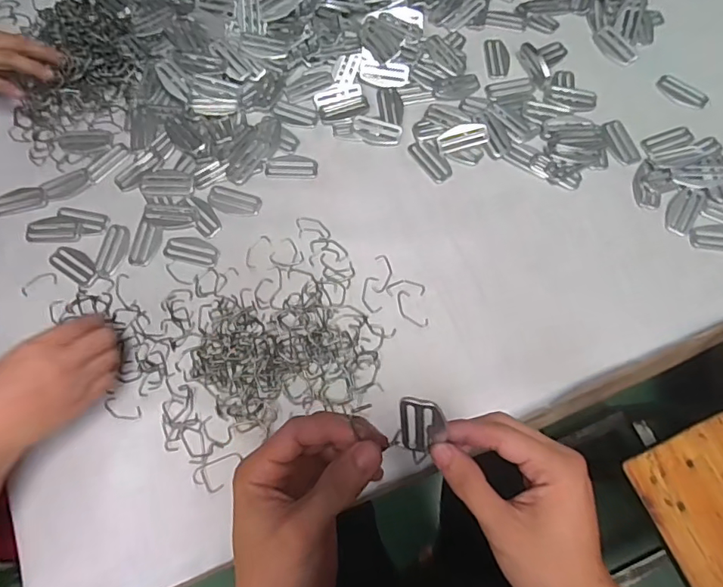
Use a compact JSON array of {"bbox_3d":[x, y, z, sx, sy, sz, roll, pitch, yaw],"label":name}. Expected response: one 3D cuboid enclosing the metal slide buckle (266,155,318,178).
[{"bbox_3d":[-0.079,-0.144,0.570,0.058,0.004,0.029,1,70,2],"label":"metal slide buckle"}]

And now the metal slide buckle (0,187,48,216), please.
[{"bbox_3d":[-0.377,-0.104,0.556,0.057,0.004,0.031,-13,70,-3],"label":"metal slide buckle"}]

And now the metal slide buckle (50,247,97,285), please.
[{"bbox_3d":[-0.306,-0.032,0.536,0.055,0.004,0.026,32,74,12],"label":"metal slide buckle"}]

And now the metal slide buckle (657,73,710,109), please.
[{"bbox_3d":[0.383,-0.240,0.601,0.060,0.006,0.024,36,75,13],"label":"metal slide buckle"}]

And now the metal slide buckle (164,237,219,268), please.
[{"bbox_3d":[-0.181,-0.046,0.538,0.059,0.004,0.028,13,71,6],"label":"metal slide buckle"}]

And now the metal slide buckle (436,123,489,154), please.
[{"bbox_3d":[0.116,-0.180,0.577,0.058,0.006,0.029,-15,78,6],"label":"metal slide buckle"}]

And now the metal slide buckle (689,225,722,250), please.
[{"bbox_3d":[0.378,-0.059,0.532,0.058,0.006,0.026,7,70,4],"label":"metal slide buckle"}]

